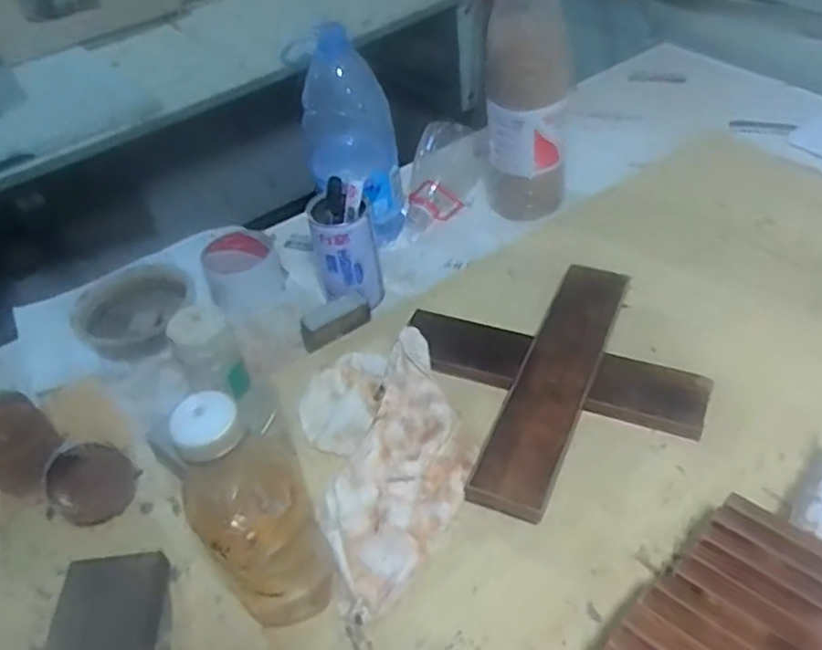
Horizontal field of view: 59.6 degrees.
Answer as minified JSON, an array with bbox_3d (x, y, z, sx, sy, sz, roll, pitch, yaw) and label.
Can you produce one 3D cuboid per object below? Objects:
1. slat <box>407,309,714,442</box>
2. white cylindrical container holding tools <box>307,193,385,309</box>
[{"bbox_3d":[0.124,0.040,0.644,0.270,0.020,0.064,13,51,17],"label":"slat"},{"bbox_3d":[-0.067,-0.076,0.735,0.063,0.135,0.057,-8,44,0],"label":"white cylindrical container holding tools"}]

